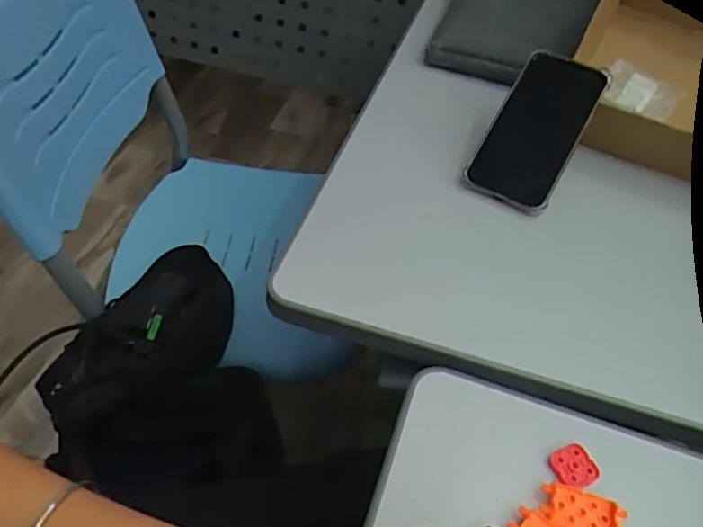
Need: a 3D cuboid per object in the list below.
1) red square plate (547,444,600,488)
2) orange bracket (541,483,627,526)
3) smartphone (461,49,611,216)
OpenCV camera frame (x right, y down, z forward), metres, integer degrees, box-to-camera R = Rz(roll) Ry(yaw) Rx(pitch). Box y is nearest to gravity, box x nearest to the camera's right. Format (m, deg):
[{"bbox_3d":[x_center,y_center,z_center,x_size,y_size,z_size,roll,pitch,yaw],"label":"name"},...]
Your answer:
[{"bbox_3d":[0.140,0.128,0.370,0.026,0.006,0.023,-12,50,-18],"label":"red square plate"},{"bbox_3d":[0.137,0.148,0.349,0.048,0.007,0.027,12,47,4],"label":"orange bracket"},{"bbox_3d":[0.181,-0.131,0.579,0.084,0.018,0.172,26,74,16],"label":"smartphone"}]

